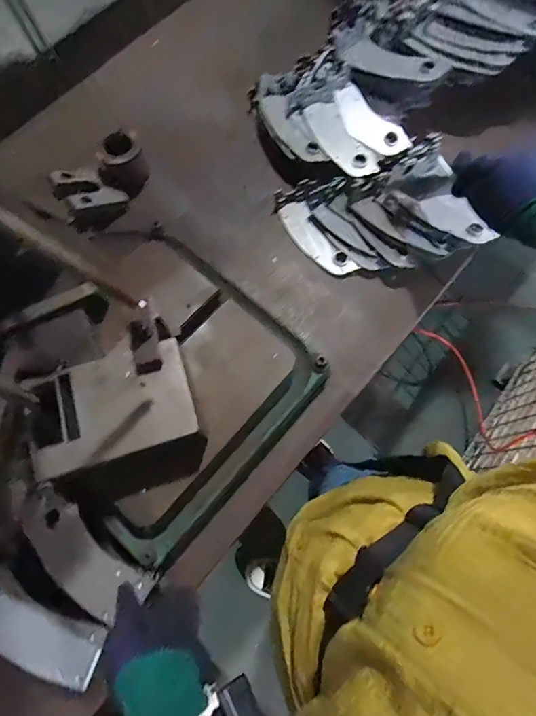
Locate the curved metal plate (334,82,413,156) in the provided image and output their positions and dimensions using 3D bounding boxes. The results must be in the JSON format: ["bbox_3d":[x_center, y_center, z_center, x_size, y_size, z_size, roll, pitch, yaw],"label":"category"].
[{"bbox_3d":[0.169,-0.401,0.693,0.060,0.014,0.152,-41,78,-11],"label":"curved metal plate"}]

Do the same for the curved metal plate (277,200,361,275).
[{"bbox_3d":[0.080,-0.199,0.694,0.054,0.004,0.164,-38,77,12],"label":"curved metal plate"}]

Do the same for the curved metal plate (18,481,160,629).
[{"bbox_3d":[-0.220,0.231,0.479,0.178,0.010,0.071,42,66,-3],"label":"curved metal plate"}]

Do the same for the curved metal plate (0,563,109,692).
[{"bbox_3d":[-0.264,0.294,0.455,0.175,0.018,0.070,40,77,-4],"label":"curved metal plate"}]

